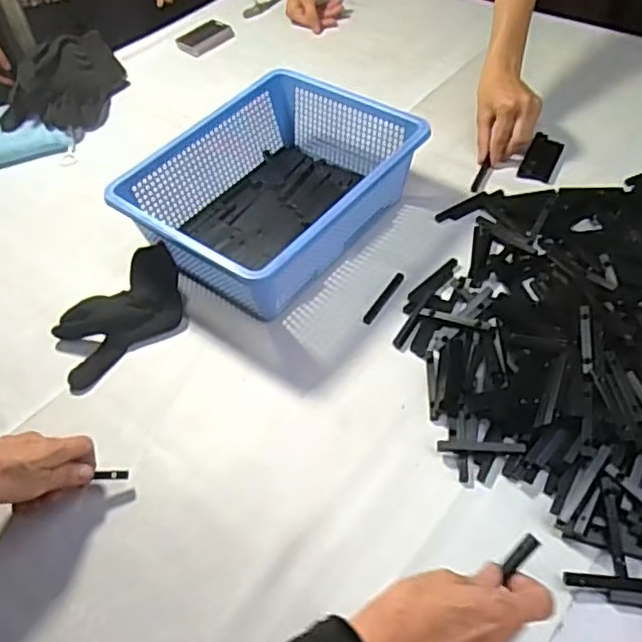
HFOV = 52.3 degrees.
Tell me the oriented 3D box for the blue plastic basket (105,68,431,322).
[{"bbox_3d":[-0.058,-0.154,0.758,0.245,0.098,0.300,31,59,28],"label":"blue plastic basket"}]

